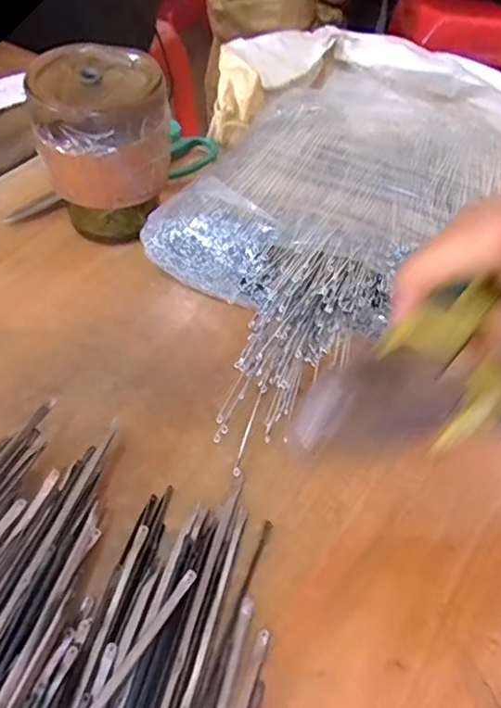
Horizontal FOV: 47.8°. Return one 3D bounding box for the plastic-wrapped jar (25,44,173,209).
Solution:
[{"bbox_3d":[-0.095,-0.150,0.373,0.083,0.069,0.083,-5,52,-8],"label":"plastic-wrapped jar"}]

